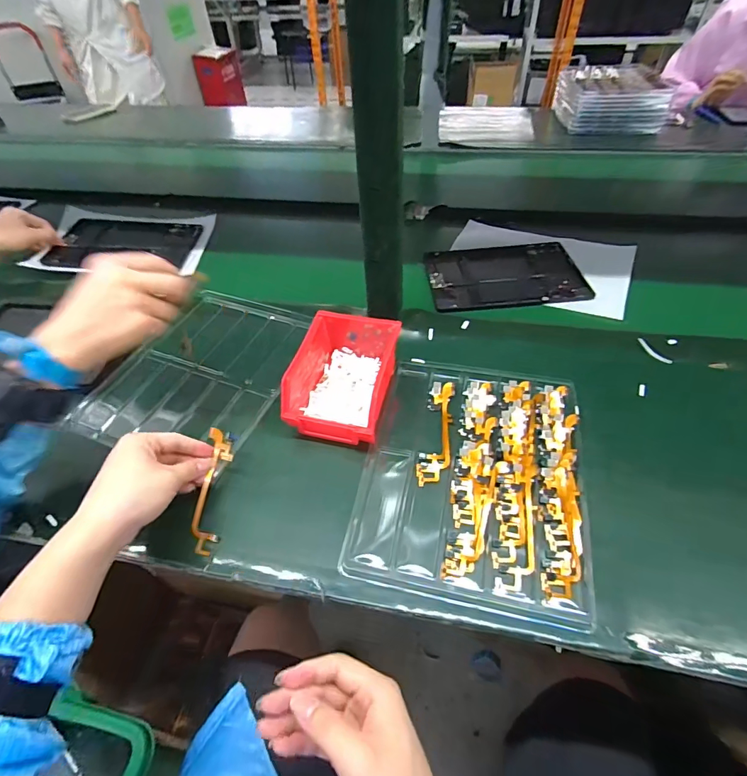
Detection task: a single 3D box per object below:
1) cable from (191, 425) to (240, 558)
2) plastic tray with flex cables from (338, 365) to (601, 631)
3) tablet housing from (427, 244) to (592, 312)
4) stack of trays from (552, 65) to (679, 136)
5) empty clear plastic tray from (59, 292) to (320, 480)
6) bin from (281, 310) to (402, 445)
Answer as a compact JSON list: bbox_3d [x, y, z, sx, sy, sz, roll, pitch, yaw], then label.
[{"bbox_3d":[-0.163,0.103,0.429,0.028,0.014,0.122,2,66,6],"label":"cable"},{"bbox_3d":[0.104,0.084,0.439,0.214,0.018,0.258,8,49,11],"label":"plastic tray with flex cables"},{"bbox_3d":[0.206,-0.179,0.670,0.232,0.012,0.171,-4,48,1],"label":"tablet housing"},{"bbox_3d":[0.646,-0.802,1.164,0.270,0.101,0.283,4,48,8],"label":"stack of trays"},{"bbox_3d":[-0.217,-0.030,0.551,0.211,0.017,0.262,14,54,13],"label":"empty clear plastic tray"},{"bbox_3d":[-0.031,-0.015,0.488,0.100,0.072,0.141,10,49,13],"label":"bin"}]

